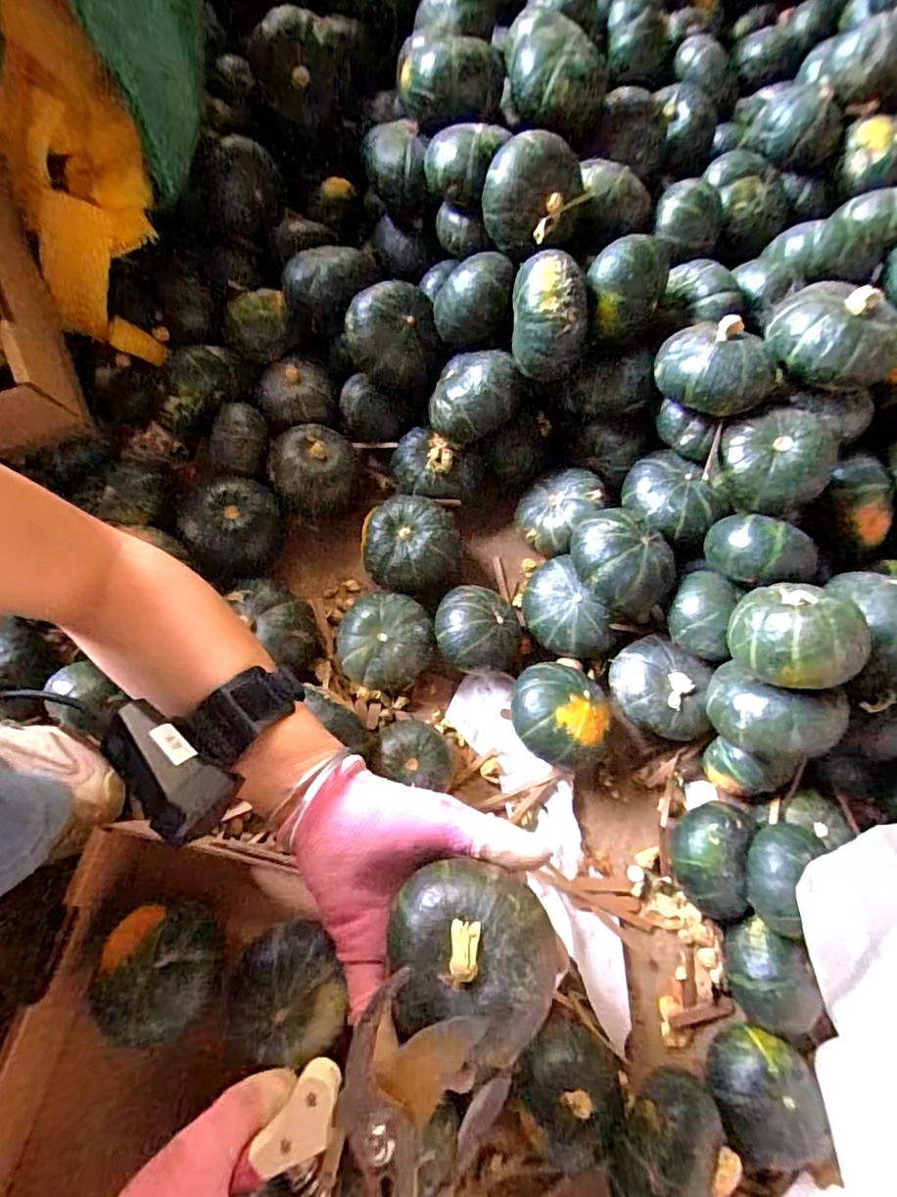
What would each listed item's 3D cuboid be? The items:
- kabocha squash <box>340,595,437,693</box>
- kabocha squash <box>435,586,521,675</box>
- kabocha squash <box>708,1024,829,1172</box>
[{"bbox_3d":[-0.058,0.040,0.507,0.086,0.053,0.083,5,70,-3],"label":"kabocha squash"},{"bbox_3d":[0.026,0.032,0.507,0.074,0.070,0.072,-1,70,-4],"label":"kabocha squash"},{"bbox_3d":[0.231,0.365,0.409,0.070,0.057,0.086,-6,71,-6],"label":"kabocha squash"}]

